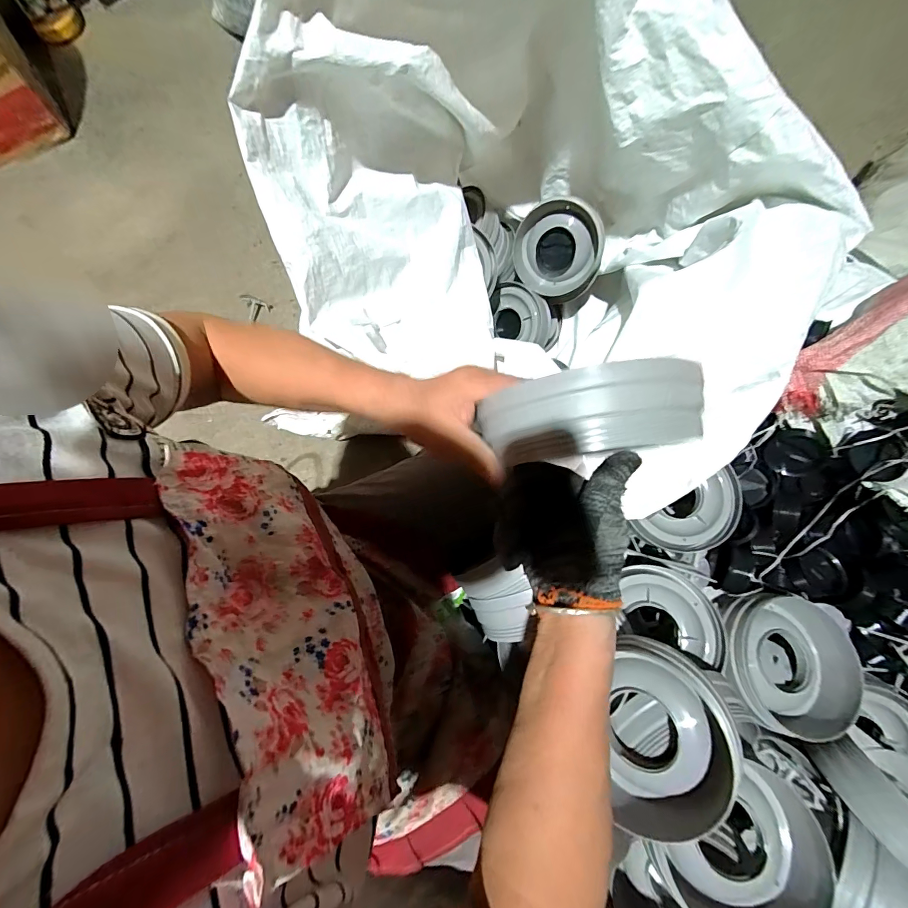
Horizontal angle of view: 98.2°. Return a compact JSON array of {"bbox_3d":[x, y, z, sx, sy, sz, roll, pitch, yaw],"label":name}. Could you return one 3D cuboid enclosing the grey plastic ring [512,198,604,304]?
[{"bbox_3d":[0.196,-0.381,0.738,0.171,0.166,0.052,12,37,14],"label":"grey plastic ring"}]

